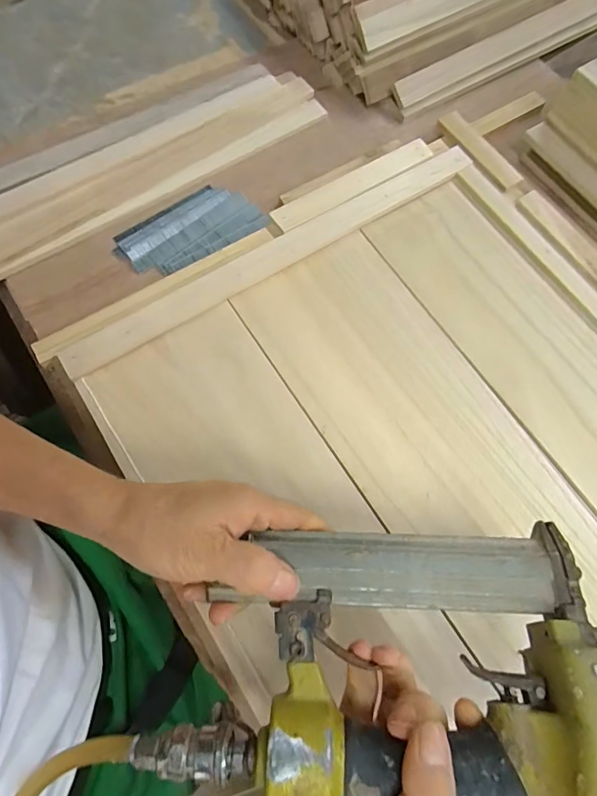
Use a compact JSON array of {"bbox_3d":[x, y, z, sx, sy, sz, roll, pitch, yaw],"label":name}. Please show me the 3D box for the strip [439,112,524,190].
[{"bbox_3d":[0.192,-0.264,0.466,0.024,0.009,0.108,-32,77,-11],"label":"strip"}]

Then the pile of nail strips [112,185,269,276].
[{"bbox_3d":[-0.105,-0.164,0.432,0.135,0.011,0.077,-35,78,-12],"label":"pile of nail strips"}]

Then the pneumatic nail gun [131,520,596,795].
[{"bbox_3d":[0.057,0.147,0.243,0.238,0.060,0.151,6,53,9],"label":"pneumatic nail gun"}]

